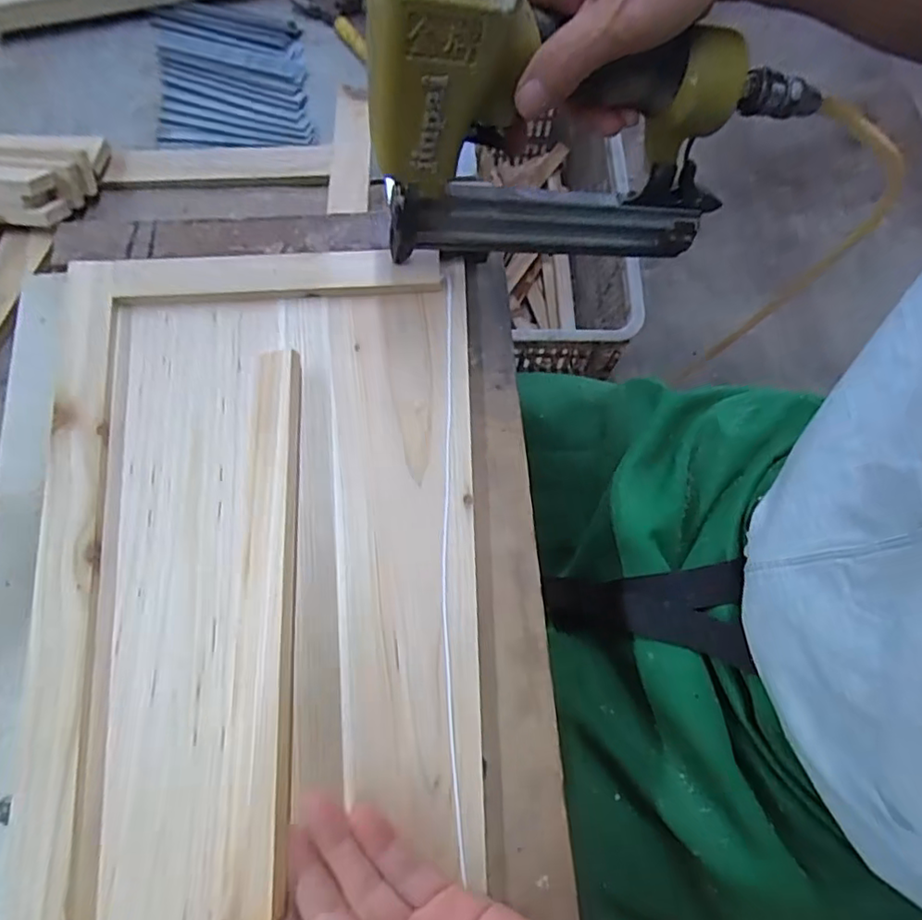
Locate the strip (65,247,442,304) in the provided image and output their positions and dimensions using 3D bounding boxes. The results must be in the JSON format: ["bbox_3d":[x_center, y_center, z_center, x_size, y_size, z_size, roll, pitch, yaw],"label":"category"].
[{"bbox_3d":[-0.129,-0.117,0.387,0.228,0.009,0.030,-3,69,-5],"label":"strip"}]

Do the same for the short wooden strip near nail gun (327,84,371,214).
[{"bbox_3d":[-0.078,-0.225,0.436,0.028,0.011,0.125,-1,66,-2],"label":"short wooden strip near nail gun"}]

